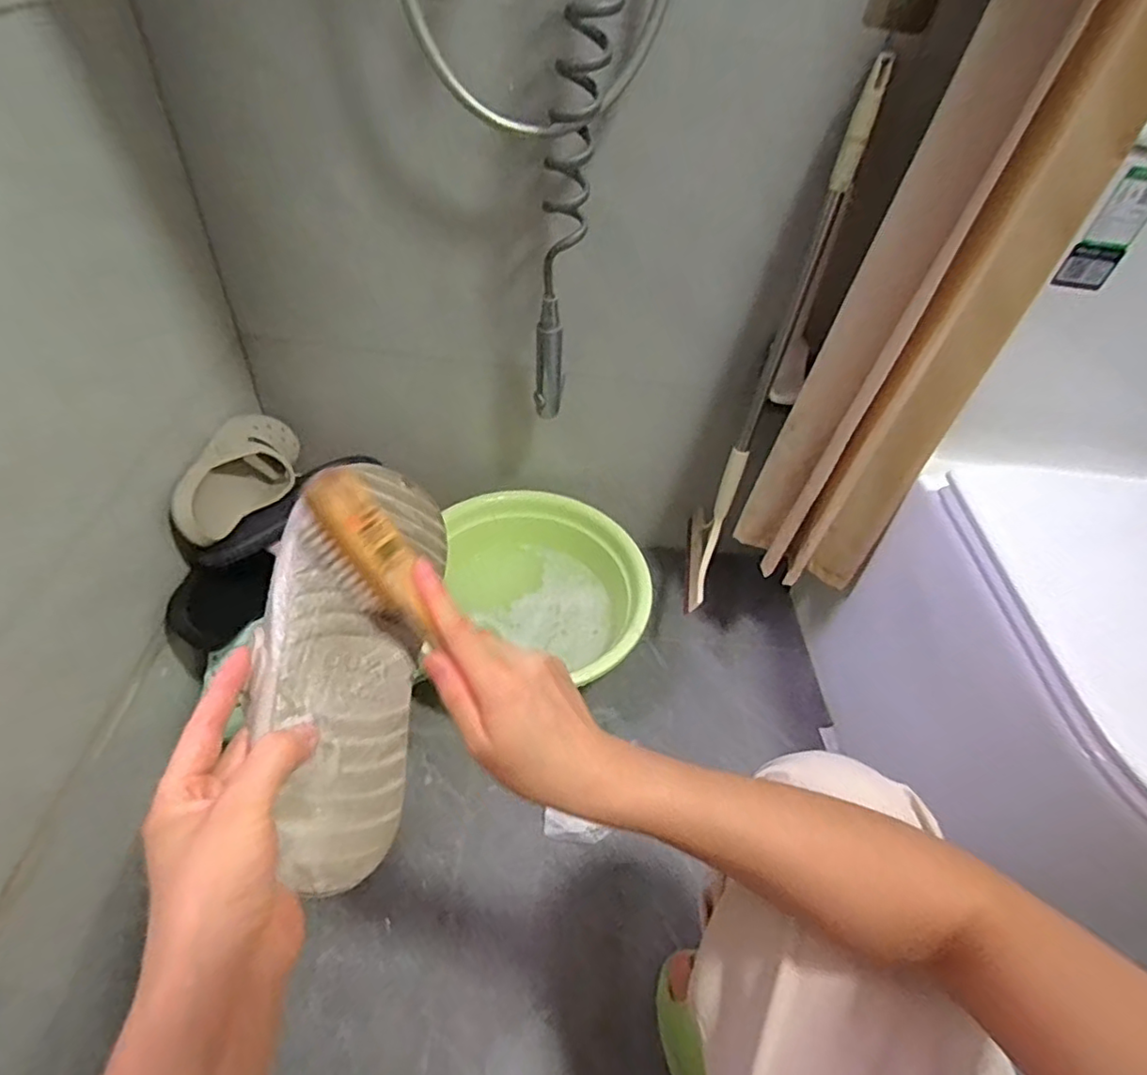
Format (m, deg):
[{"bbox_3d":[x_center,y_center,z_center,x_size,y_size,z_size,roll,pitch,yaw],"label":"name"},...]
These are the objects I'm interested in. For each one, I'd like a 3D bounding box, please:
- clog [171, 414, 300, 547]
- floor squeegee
[{"bbox_3d":[-0.425,-0.078,0.807,0.089,0.094,0.241,5,45,-2],"label":"clog"},{"bbox_3d":[0.226,-0.170,0.751,0.054,0.620,0.245,19,47,12],"label":"floor squeegee"}]

